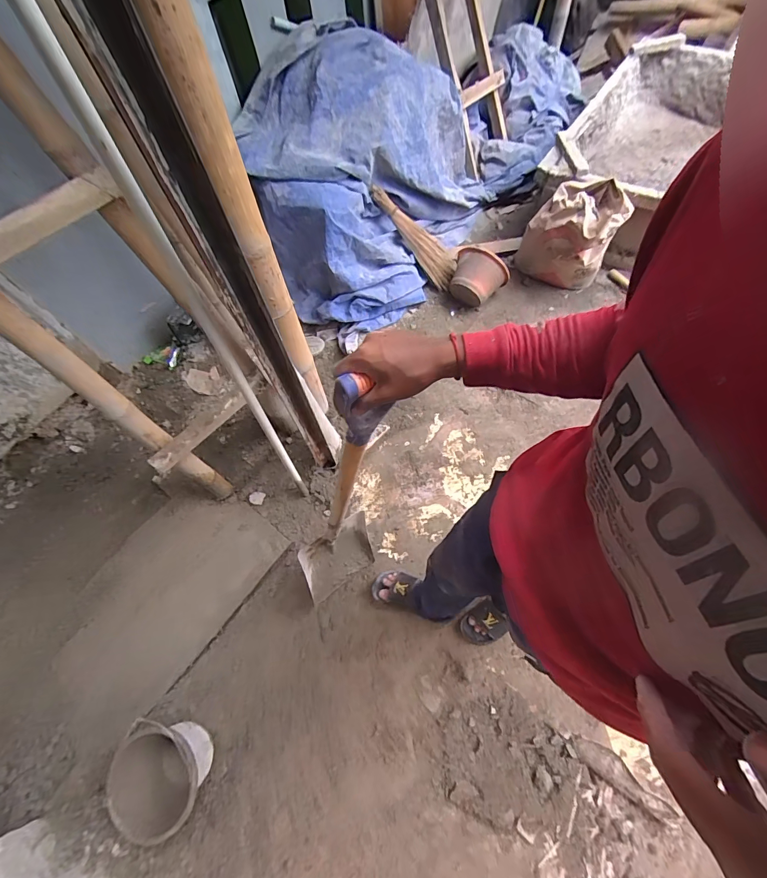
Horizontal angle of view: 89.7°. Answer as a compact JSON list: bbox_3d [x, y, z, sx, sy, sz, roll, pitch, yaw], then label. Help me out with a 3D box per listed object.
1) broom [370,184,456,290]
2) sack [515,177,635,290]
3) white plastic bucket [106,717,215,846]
[{"bbox_3d":[0.132,-0.842,1.598,0.080,0.498,0.162,-16,58,40],"label":"broom"},{"bbox_3d":[0.727,-0.809,1.533,0.323,0.322,0.255,40,74,21],"label":"sack"},{"bbox_3d":[-0.567,0.858,0.994,0.220,0.150,0.247,-19,64,-4],"label":"white plastic bucket"}]

